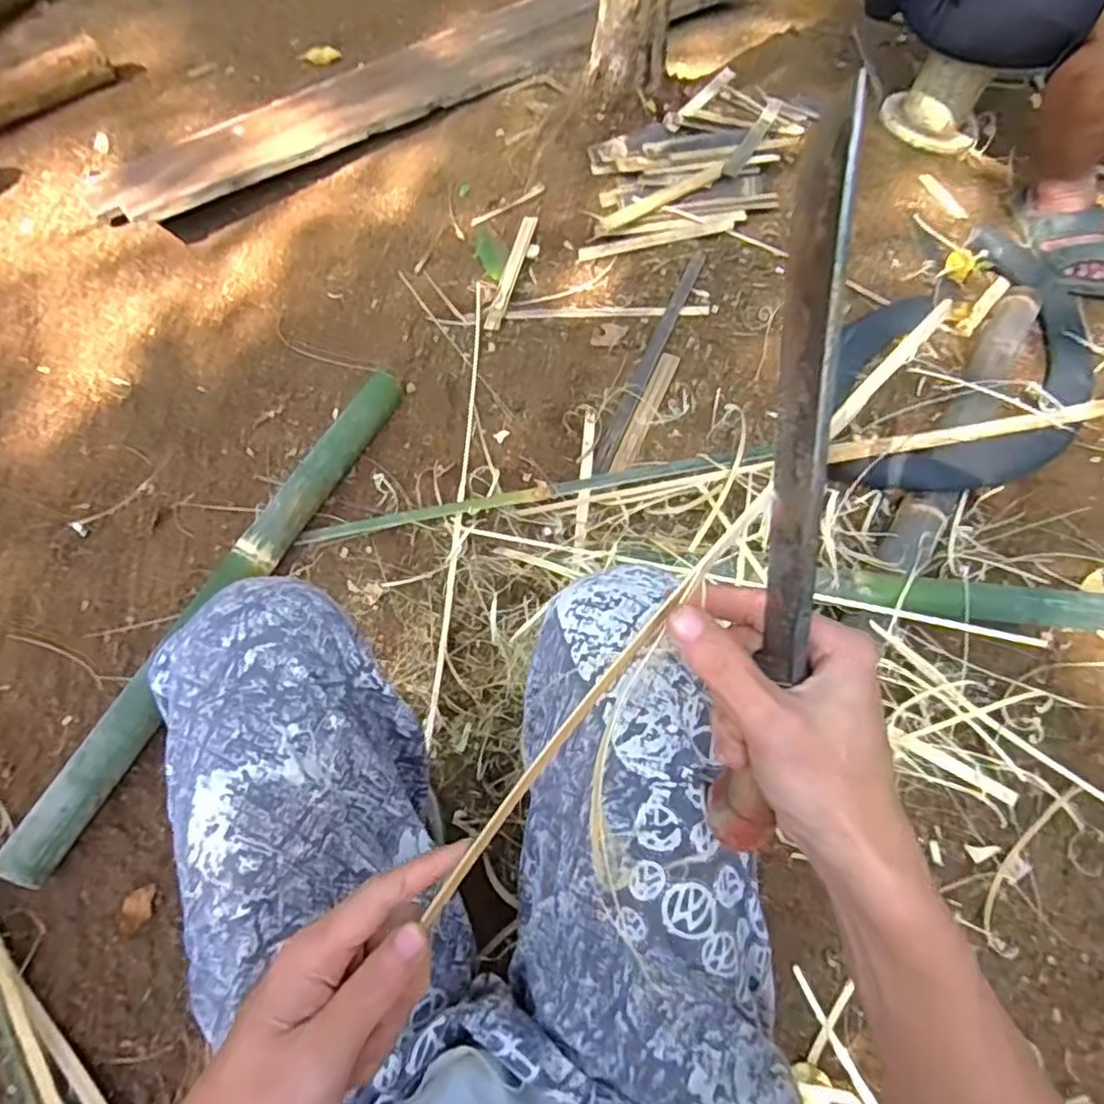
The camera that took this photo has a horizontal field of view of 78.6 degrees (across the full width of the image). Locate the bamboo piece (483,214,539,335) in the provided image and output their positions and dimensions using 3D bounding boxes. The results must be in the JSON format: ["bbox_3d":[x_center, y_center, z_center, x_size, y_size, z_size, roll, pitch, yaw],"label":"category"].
[{"bbox_3d":[-0.067,-0.464,1.118,0.028,0.005,0.241,13,70,6],"label":"bamboo piece"}]

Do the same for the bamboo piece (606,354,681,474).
[{"bbox_3d":[0.142,-0.210,1.015,0.028,0.004,0.213,24,75,6],"label":"bamboo piece"}]

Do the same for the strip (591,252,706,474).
[{"bbox_3d":[0.154,-0.300,1.043,0.025,0.005,0.419,22,74,12],"label":"strip"}]

